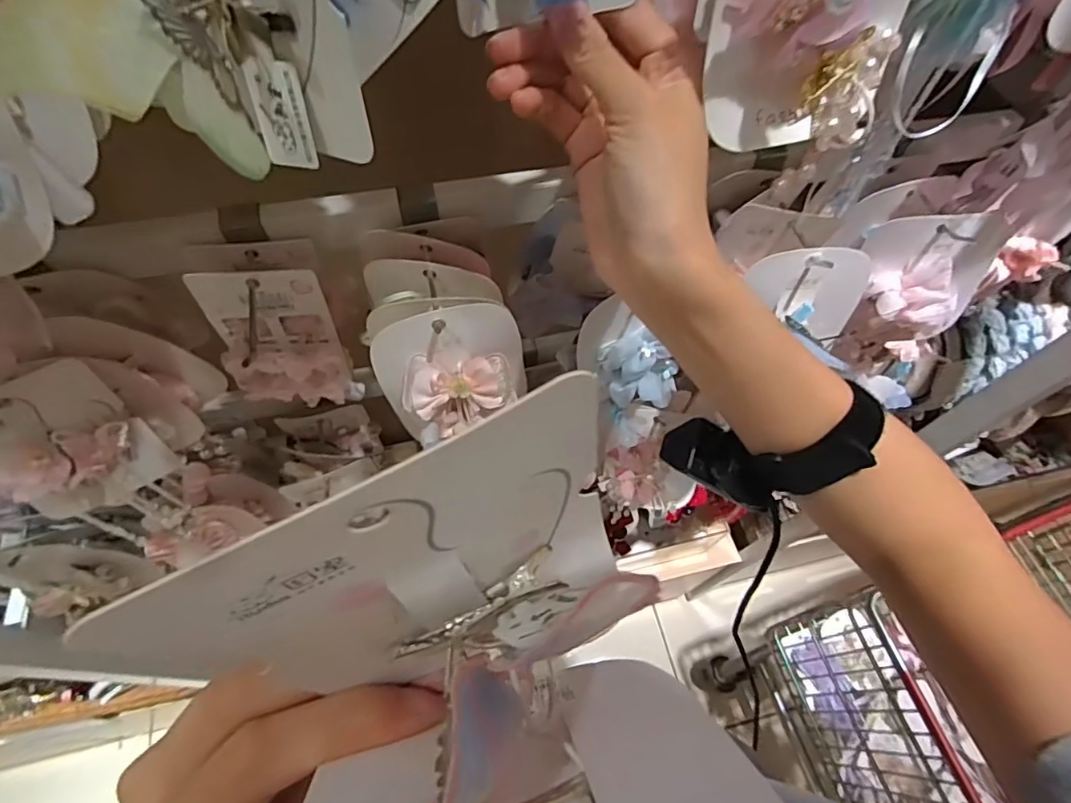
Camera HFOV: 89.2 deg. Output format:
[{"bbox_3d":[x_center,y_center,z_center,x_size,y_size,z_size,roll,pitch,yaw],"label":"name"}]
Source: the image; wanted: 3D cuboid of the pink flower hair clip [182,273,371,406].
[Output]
[{"bbox_3d":[-0.158,-0.035,0.336,0.073,0.095,0.031,-5,61,-5],"label":"pink flower hair clip"}]

